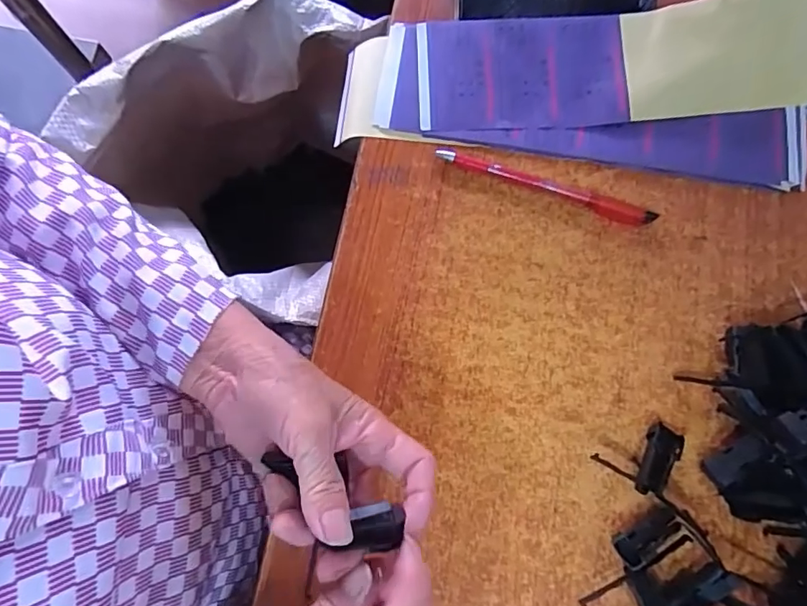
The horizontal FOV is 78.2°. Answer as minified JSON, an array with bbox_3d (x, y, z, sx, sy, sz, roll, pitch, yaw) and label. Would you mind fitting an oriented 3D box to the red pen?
[{"bbox_3d":[0.111,-0.095,0.394,0.173,0.008,0.015,20,78,5],"label":"red pen"}]

